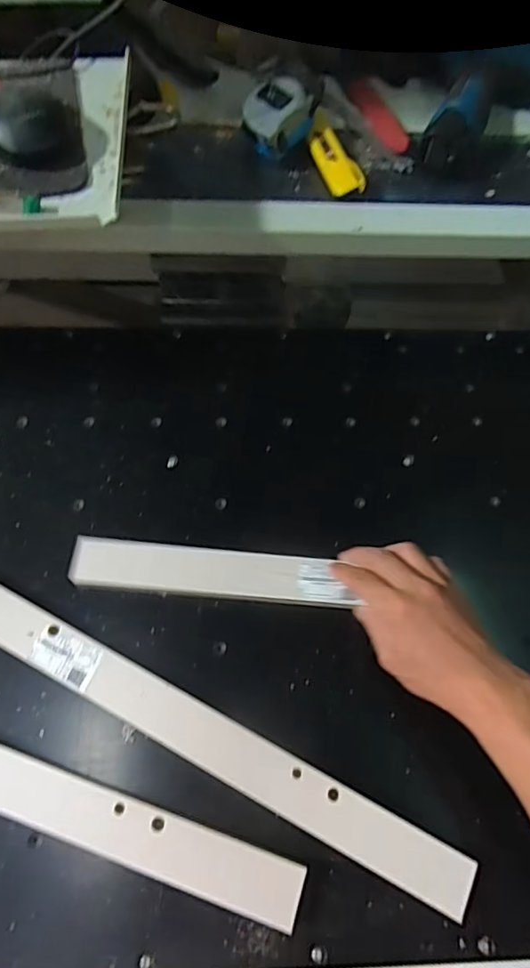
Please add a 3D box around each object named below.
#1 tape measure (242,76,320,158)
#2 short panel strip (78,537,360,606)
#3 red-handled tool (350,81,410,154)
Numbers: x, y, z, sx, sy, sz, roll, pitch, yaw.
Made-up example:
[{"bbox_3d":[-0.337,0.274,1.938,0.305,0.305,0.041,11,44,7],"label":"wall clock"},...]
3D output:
[{"bbox_3d":[0.013,-0.375,0.573,0.065,0.053,0.056,-28,69,-15],"label":"tape measure"},{"bbox_3d":[-0.048,0.080,0.509,0.250,0.014,0.045,6,64,2],"label":"short panel strip"},{"bbox_3d":[0.126,-0.409,0.617,0.029,0.012,0.128,-14,66,-9],"label":"red-handled tool"}]

